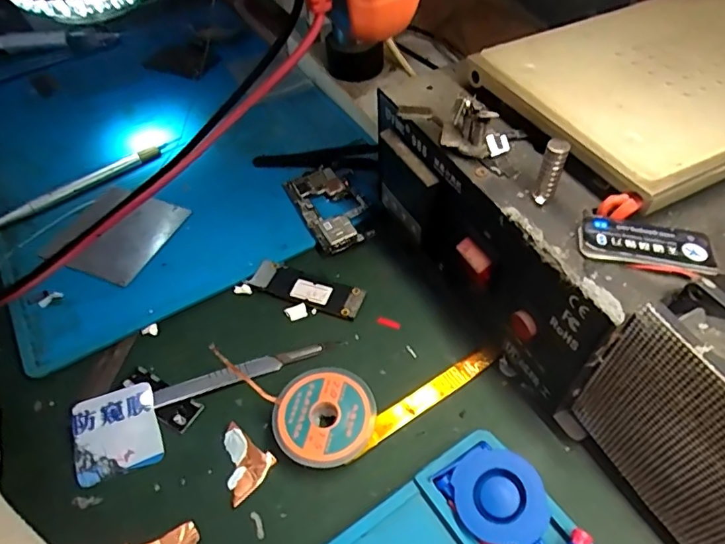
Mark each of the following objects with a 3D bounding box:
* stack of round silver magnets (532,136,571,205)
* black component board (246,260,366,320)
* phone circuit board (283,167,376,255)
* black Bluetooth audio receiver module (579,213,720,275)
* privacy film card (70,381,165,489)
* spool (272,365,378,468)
[{"bbox_3d":[0.071,-0.037,0.190,0.008,0.026,0.006,20,55,19],"label":"stack of round silver magnets"},{"bbox_3d":[-0.032,0.009,0.284,0.064,0.006,0.020,16,53,16],"label":"black component board"},{"bbox_3d":[-0.021,-0.041,0.318,0.037,0.007,0.069,-24,53,-15],"label":"phone circuit board"},{"bbox_3d":[0.100,-0.011,0.181,0.044,0.005,0.019,7,51,10],"label":"black Bluetooth audio receiver module"},{"bbox_3d":[-0.115,0.074,0.236,0.037,0.004,0.038,-17,64,-16],"label":"privacy film card"},{"bbox_3d":[-0.016,0.066,0.233,0.043,0.014,0.045,-2,50,2],"label":"spool"}]

